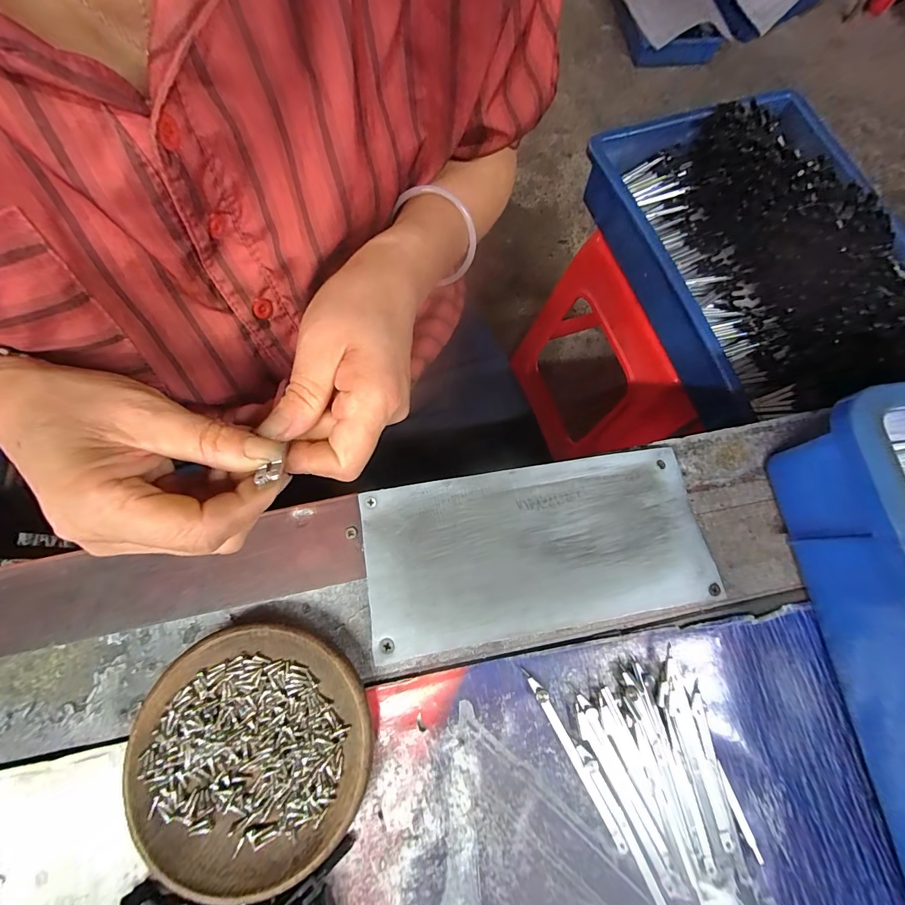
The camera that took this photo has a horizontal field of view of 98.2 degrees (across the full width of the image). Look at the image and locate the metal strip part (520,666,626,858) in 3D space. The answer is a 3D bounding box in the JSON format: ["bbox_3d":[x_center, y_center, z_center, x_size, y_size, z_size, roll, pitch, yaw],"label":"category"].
[{"bbox_3d":[0.064,0.161,0.208,0.006,0.004,0.095,-27,77,-8],"label":"metal strip part"}]

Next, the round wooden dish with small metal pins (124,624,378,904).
[{"bbox_3d":[-0.099,0.148,0.199,0.111,0.017,0.111,0,75,-2],"label":"round wooden dish with small metal pins"}]

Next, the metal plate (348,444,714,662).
[{"bbox_3d":[0.049,0.055,0.231,0.196,0.004,0.092,-9,76,-4],"label":"metal plate"}]

